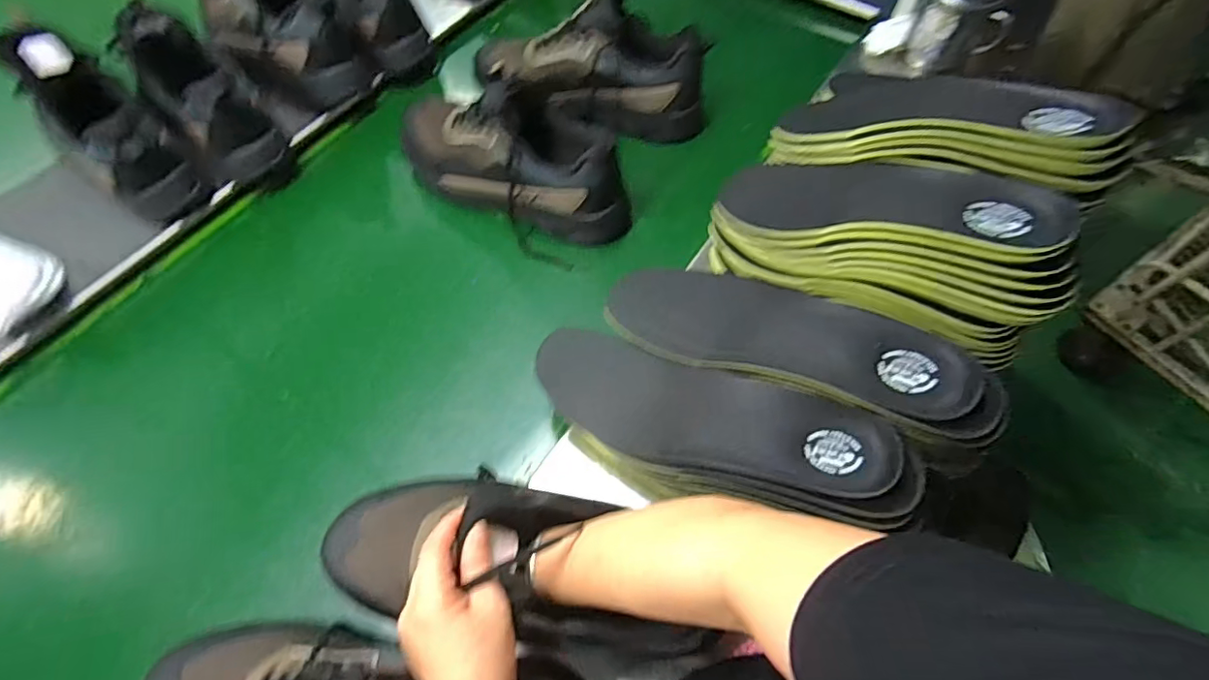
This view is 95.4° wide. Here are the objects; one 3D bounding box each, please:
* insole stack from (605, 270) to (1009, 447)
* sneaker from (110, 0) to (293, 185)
[{"bbox_3d":[0.163,0.002,0.501,0.342,0.048,0.117,20,62,31],"label":"insole stack"},{"bbox_3d":[-0.494,-0.301,0.674,0.105,0.106,0.213,-39,109,-19],"label":"sneaker"}]

